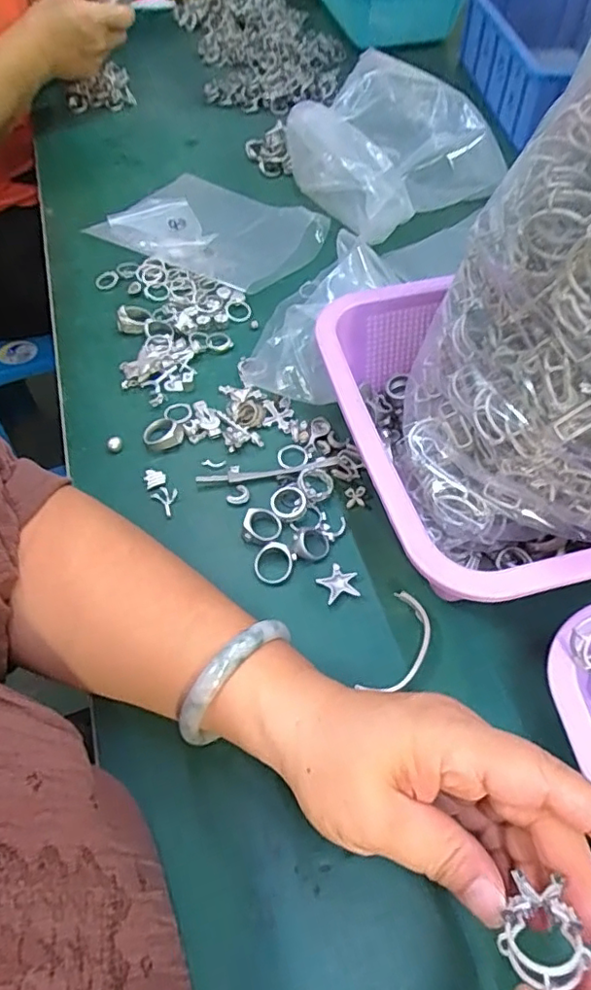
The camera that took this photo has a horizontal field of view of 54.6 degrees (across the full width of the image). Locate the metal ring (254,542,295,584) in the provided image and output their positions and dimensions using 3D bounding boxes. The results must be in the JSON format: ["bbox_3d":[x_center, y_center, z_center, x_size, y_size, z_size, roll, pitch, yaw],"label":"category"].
[{"bbox_3d":[-0.013,0.042,0.349,0.024,0.004,0.024,-1,78,5],"label":"metal ring"}]

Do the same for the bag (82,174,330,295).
[{"bbox_3d":[-0.081,-0.260,0.550,0.199,0.020,0.148,25,60,17],"label":"bag"}]

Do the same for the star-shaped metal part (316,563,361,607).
[{"bbox_3d":[0.026,0.053,0.343,0.023,0.004,0.022,-18,57,-10],"label":"star-shaped metal part"}]

